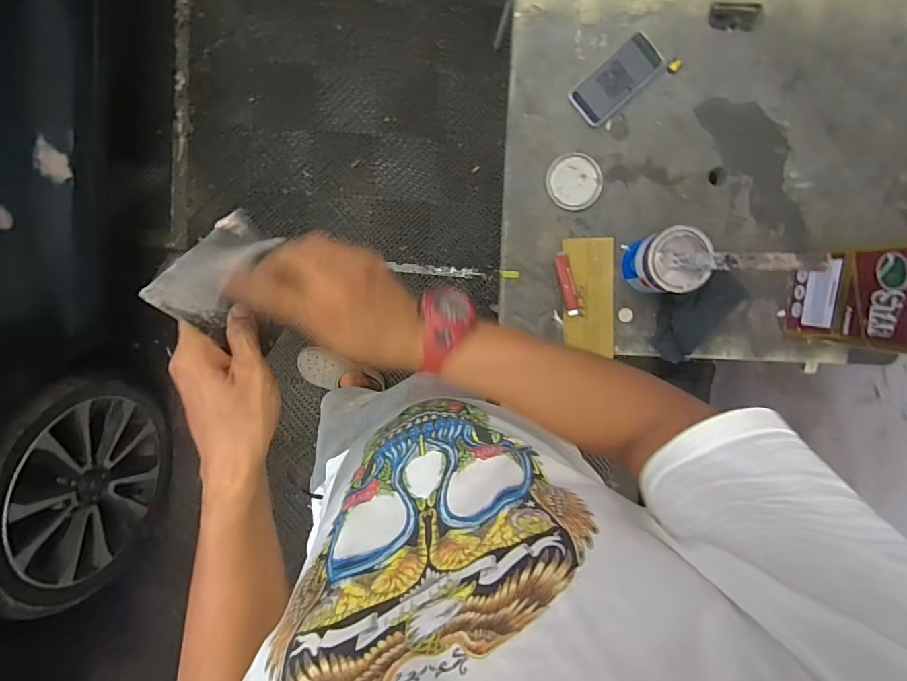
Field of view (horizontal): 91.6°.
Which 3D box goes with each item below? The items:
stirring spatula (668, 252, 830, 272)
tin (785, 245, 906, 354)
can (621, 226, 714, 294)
[{"bbox_3d":[0.434,-0.119,0.664,0.012,0.217,0.026,5,97,-30],"label":"stirring spatula"},{"bbox_3d":[0.687,-0.067,0.713,0.103,0.253,0.158,5,96,0],"label":"tin"},{"bbox_3d":[0.366,-0.136,0.774,0.098,0.118,0.103,0,96,0],"label":"can"}]

